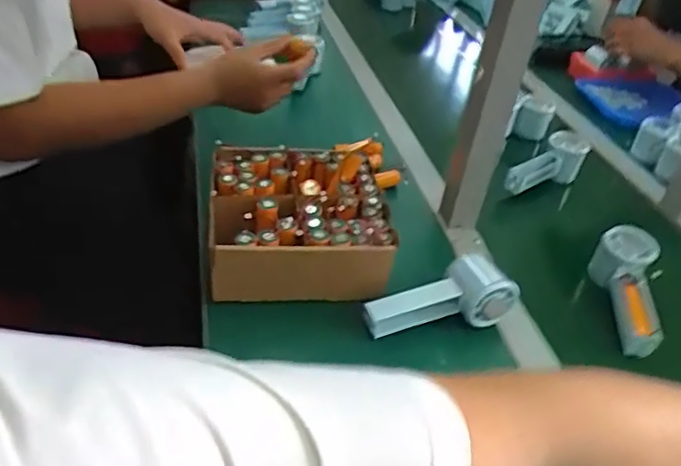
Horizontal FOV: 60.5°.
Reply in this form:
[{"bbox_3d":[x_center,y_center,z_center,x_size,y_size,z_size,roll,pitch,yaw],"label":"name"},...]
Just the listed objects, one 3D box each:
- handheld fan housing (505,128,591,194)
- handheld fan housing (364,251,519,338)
[{"bbox_3d":[0.301,-0.099,0.842,0.138,0.055,0.044,-25,48,-35],"label":"handheld fan housing"},{"bbox_3d":[0.102,0.068,0.604,0.157,0.066,0.053,-14,39,0],"label":"handheld fan housing"}]

